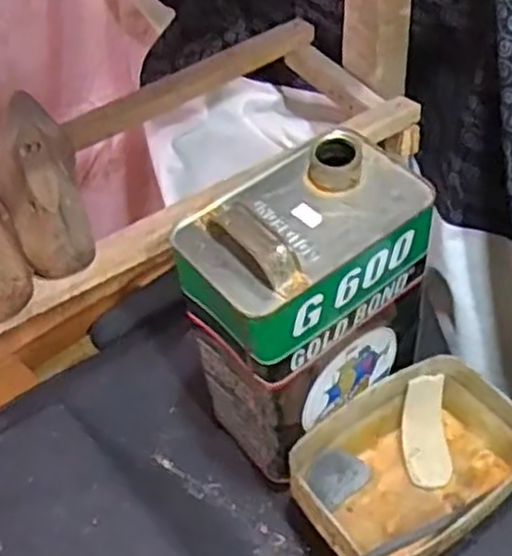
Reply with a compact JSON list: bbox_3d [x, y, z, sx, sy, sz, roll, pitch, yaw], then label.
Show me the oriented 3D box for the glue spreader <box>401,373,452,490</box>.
[{"bbox_3d":[0.143,0.129,0.653,0.037,0.019,0.089,-1,75,3],"label":"glue spreader"}]

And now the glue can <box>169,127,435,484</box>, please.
[{"bbox_3d":[0.038,0.032,0.612,0.167,0.243,0.110,-32,52,-25],"label":"glue can"}]

